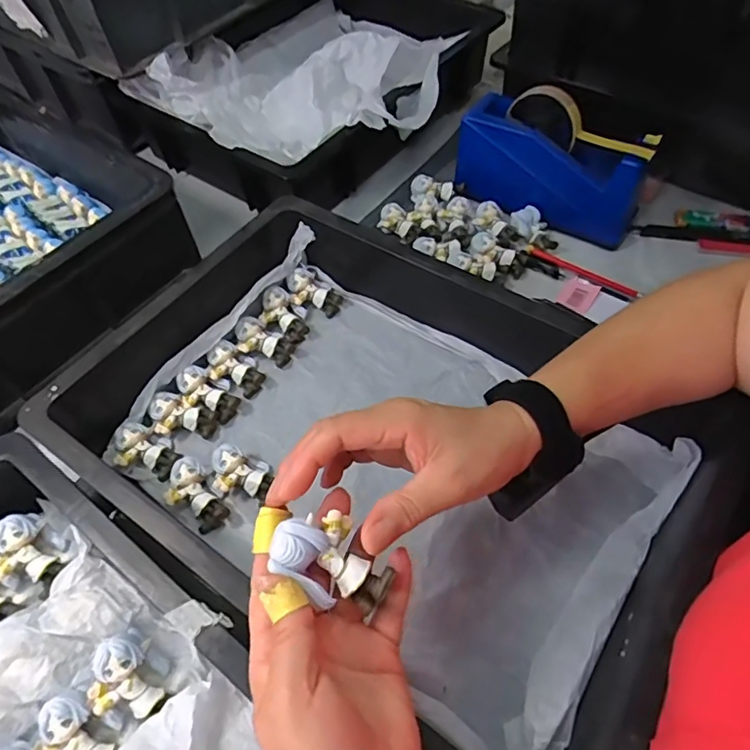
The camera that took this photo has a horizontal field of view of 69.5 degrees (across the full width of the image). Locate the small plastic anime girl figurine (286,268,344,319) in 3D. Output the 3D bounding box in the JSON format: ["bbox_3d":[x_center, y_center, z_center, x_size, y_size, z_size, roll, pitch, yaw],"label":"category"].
[{"bbox_3d":[-0.063,-0.083,0.550,0.054,0.026,0.038,37,64,24],"label":"small plastic anime girl figurine"}]

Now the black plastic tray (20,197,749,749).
[{"bbox_3d":[-0.013,0.046,0.426,0.474,0.094,0.310,30,61,21],"label":"black plastic tray"}]

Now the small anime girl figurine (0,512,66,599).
[{"bbox_3d":[-0.249,0.127,0.383,0.050,0.019,0.050,37,68,-4],"label":"small anime girl figurine"}]

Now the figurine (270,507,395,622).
[{"bbox_3d":[-0.022,0.094,0.274,0.057,0.032,0.037,40,60,2],"label":"figurine"}]

